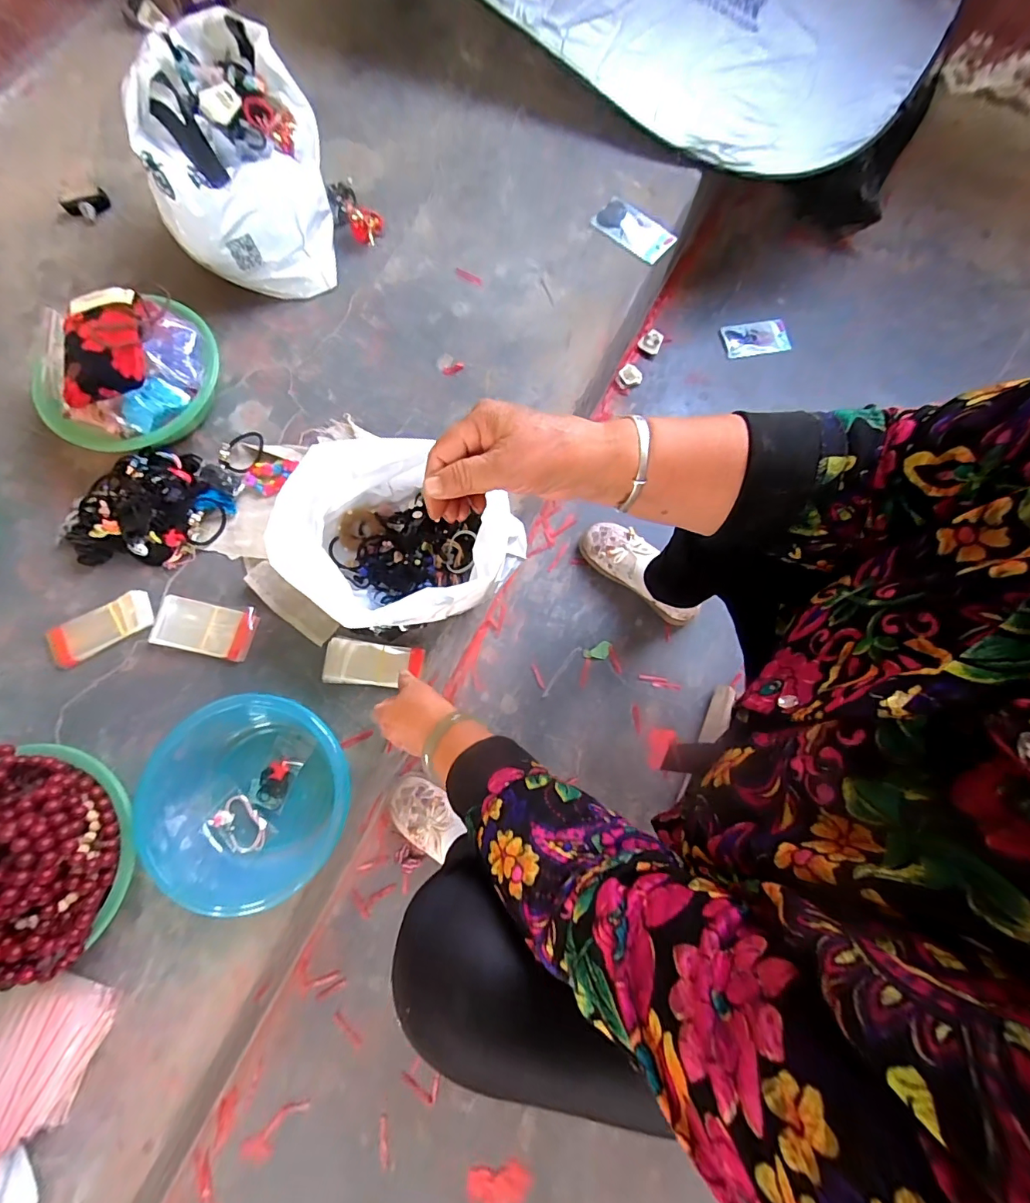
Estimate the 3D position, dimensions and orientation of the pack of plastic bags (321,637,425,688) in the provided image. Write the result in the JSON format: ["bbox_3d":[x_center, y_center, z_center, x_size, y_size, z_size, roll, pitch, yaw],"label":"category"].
[{"bbox_3d":[-0.190,0.084,0.630,0.132,0.020,0.059,7,77,1],"label":"pack of plastic bags"}]

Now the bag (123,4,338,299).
[{"bbox_3d":[-0.398,-0.667,0.699,0.199,0.199,0.323,-3,77,-1],"label":"bag"}]

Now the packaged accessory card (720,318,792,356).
[{"bbox_3d":[0.502,-0.551,0.973,0.129,0.013,0.066,-7,77,-2],"label":"packaged accessory card"}]

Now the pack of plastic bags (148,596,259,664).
[{"bbox_3d":[-0.411,0.035,0.622,0.128,0.011,0.067,10,77,2],"label":"pack of plastic bags"}]

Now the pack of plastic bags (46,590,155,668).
[{"bbox_3d":[-0.549,0.036,0.617,0.132,0.015,0.055,-26,79,-6],"label":"pack of plastic bags"}]

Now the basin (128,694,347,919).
[{"bbox_3d":[-0.302,0.228,0.548,0.222,0.071,0.212,0,77,0],"label":"basin"}]

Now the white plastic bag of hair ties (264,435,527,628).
[{"bbox_3d":[-0.142,-0.065,0.583,0.237,0.150,0.215,37,80,8],"label":"white plastic bag of hair ties"}]

